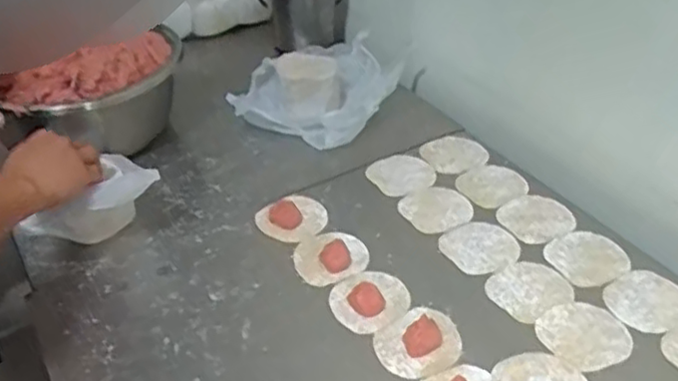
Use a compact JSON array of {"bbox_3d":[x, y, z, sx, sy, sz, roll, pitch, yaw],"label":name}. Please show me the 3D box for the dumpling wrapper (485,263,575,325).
[{"bbox_3d":[0.201,0.104,0.731,0.086,0.004,0.071,-24,43,-25],"label":"dumpling wrapper"}]

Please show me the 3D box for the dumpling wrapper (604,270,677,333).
[{"bbox_3d":[0.317,0.112,0.707,0.083,0.007,0.077,-1,38,1],"label":"dumpling wrapper"}]

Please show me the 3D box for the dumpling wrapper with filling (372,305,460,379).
[{"bbox_3d":[0.077,0.143,0.669,0.080,0.019,0.075,-28,45,-29],"label":"dumpling wrapper with filling"}]

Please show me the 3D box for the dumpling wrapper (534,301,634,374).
[{"bbox_3d":[0.240,0.142,0.676,0.081,0.004,0.078,-1,38,1],"label":"dumpling wrapper"}]

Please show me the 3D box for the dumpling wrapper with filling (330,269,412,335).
[{"bbox_3d":[0.031,0.110,0.720,0.083,0.017,0.073,-28,45,-29],"label":"dumpling wrapper with filling"}]

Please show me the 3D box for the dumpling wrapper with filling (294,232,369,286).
[{"bbox_3d":[-0.009,0.074,0.769,0.080,0.013,0.073,-1,38,1],"label":"dumpling wrapper with filling"}]

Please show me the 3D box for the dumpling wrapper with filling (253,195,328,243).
[{"bbox_3d":[-0.055,0.032,0.824,0.082,0.009,0.071,-24,43,-25],"label":"dumpling wrapper with filling"}]

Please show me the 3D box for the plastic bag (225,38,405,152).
[{"bbox_3d":[-0.031,-0.159,1.013,0.196,0.079,0.223,19,43,25],"label":"plastic bag"}]

